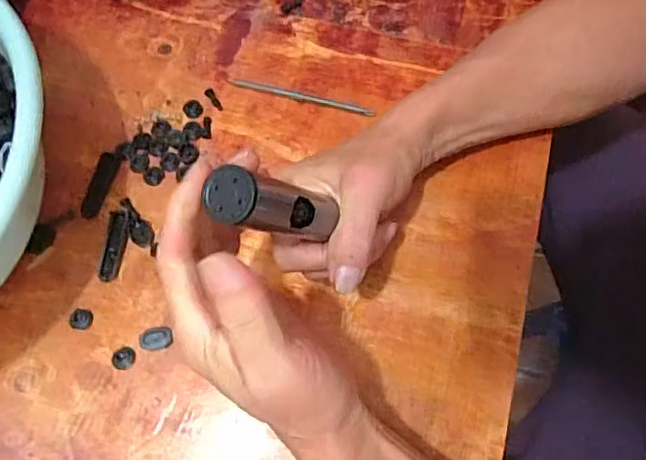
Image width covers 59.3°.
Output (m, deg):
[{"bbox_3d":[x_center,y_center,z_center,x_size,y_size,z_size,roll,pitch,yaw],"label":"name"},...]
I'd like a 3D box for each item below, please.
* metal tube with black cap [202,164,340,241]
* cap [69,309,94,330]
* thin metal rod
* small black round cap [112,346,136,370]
[{"bbox_3d":[-0.019,-0.010,0.274,0.025,0.087,0.026,-4,80,27],"label":"metal tube with black cap"},{"bbox_3d":[-0.166,0.060,0.386,0.016,0.006,0.014,5,72,4],"label":"cap"},{"bbox_3d":[-0.017,-0.103,0.434,0.114,0.004,0.007,14,73,6],"label":"thin metal rod"},{"bbox_3d":[-0.133,0.085,0.377,0.014,0.004,0.015,-1,72,2],"label":"small black round cap"}]

